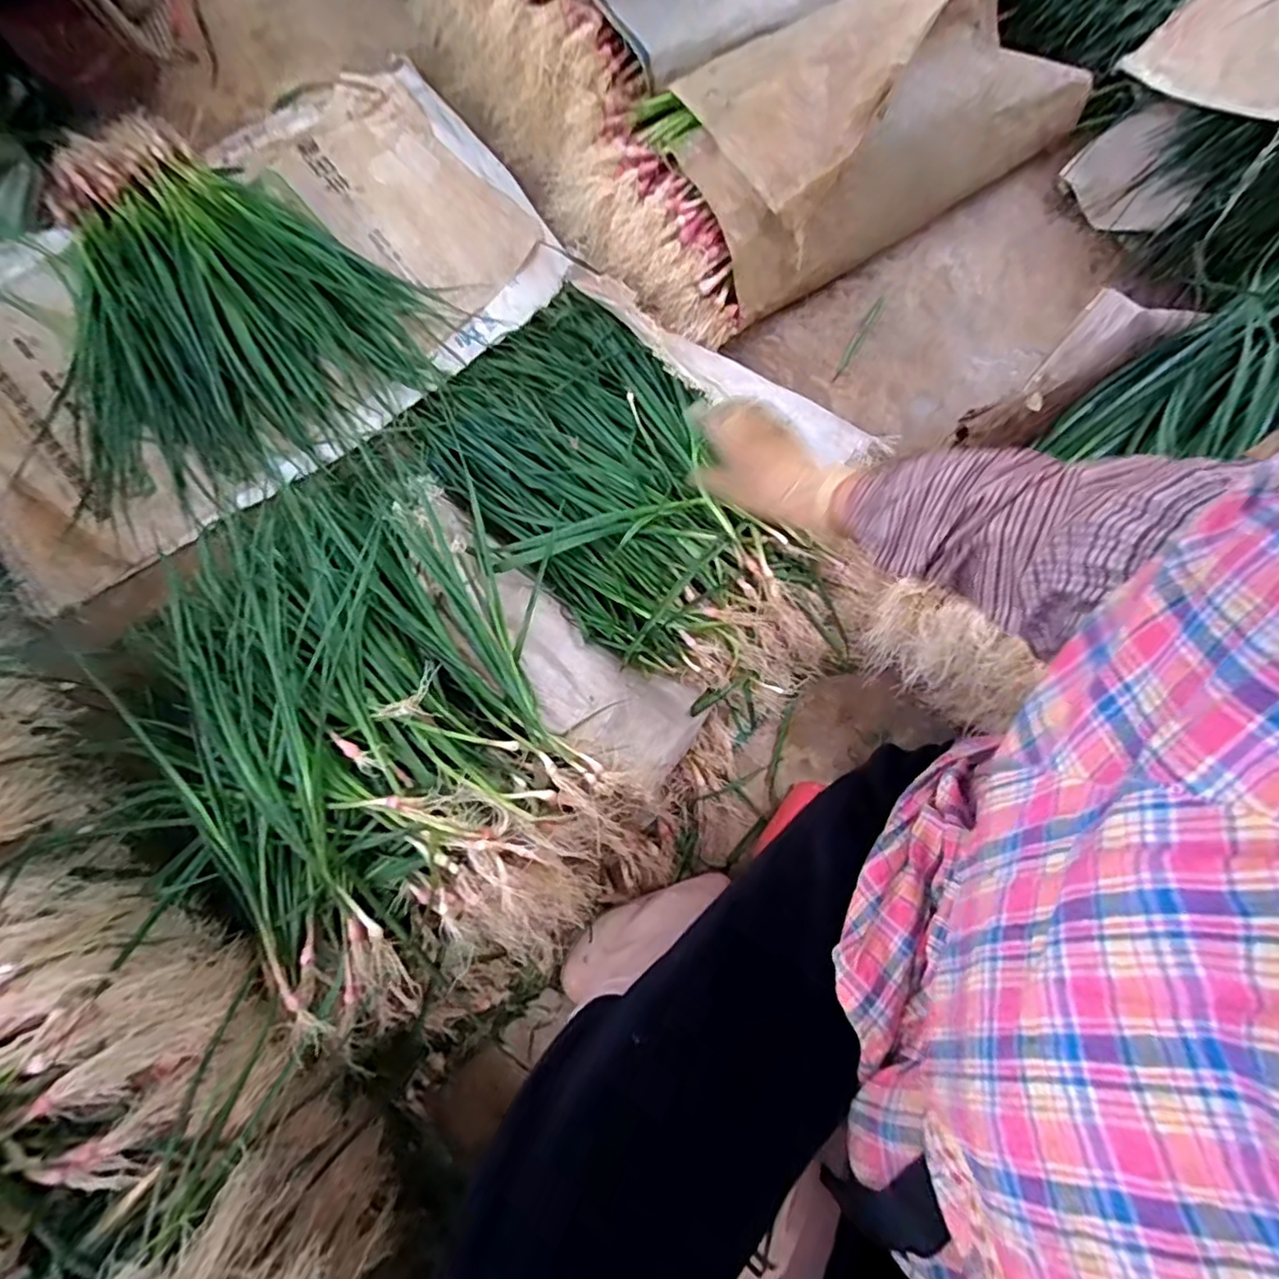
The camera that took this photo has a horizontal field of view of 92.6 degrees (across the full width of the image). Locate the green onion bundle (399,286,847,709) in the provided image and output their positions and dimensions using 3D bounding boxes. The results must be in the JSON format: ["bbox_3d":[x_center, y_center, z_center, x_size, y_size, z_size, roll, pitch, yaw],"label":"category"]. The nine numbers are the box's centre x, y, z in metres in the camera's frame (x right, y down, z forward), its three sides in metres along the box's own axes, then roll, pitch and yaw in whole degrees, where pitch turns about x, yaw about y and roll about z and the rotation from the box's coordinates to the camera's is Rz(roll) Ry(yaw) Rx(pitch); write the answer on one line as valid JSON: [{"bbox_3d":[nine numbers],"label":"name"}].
[{"bbox_3d":[-0.011,-0.170,0.762,0.302,0.110,0.600,-42,83,-7],"label":"green onion bundle"}]

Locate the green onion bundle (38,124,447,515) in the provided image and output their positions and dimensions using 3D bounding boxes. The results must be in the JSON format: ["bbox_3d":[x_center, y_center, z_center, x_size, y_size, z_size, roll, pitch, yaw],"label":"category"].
[{"bbox_3d":[-0.631,-0.473,0.856,0.495,0.049,0.566,-39,83,-7],"label":"green onion bundle"}]

